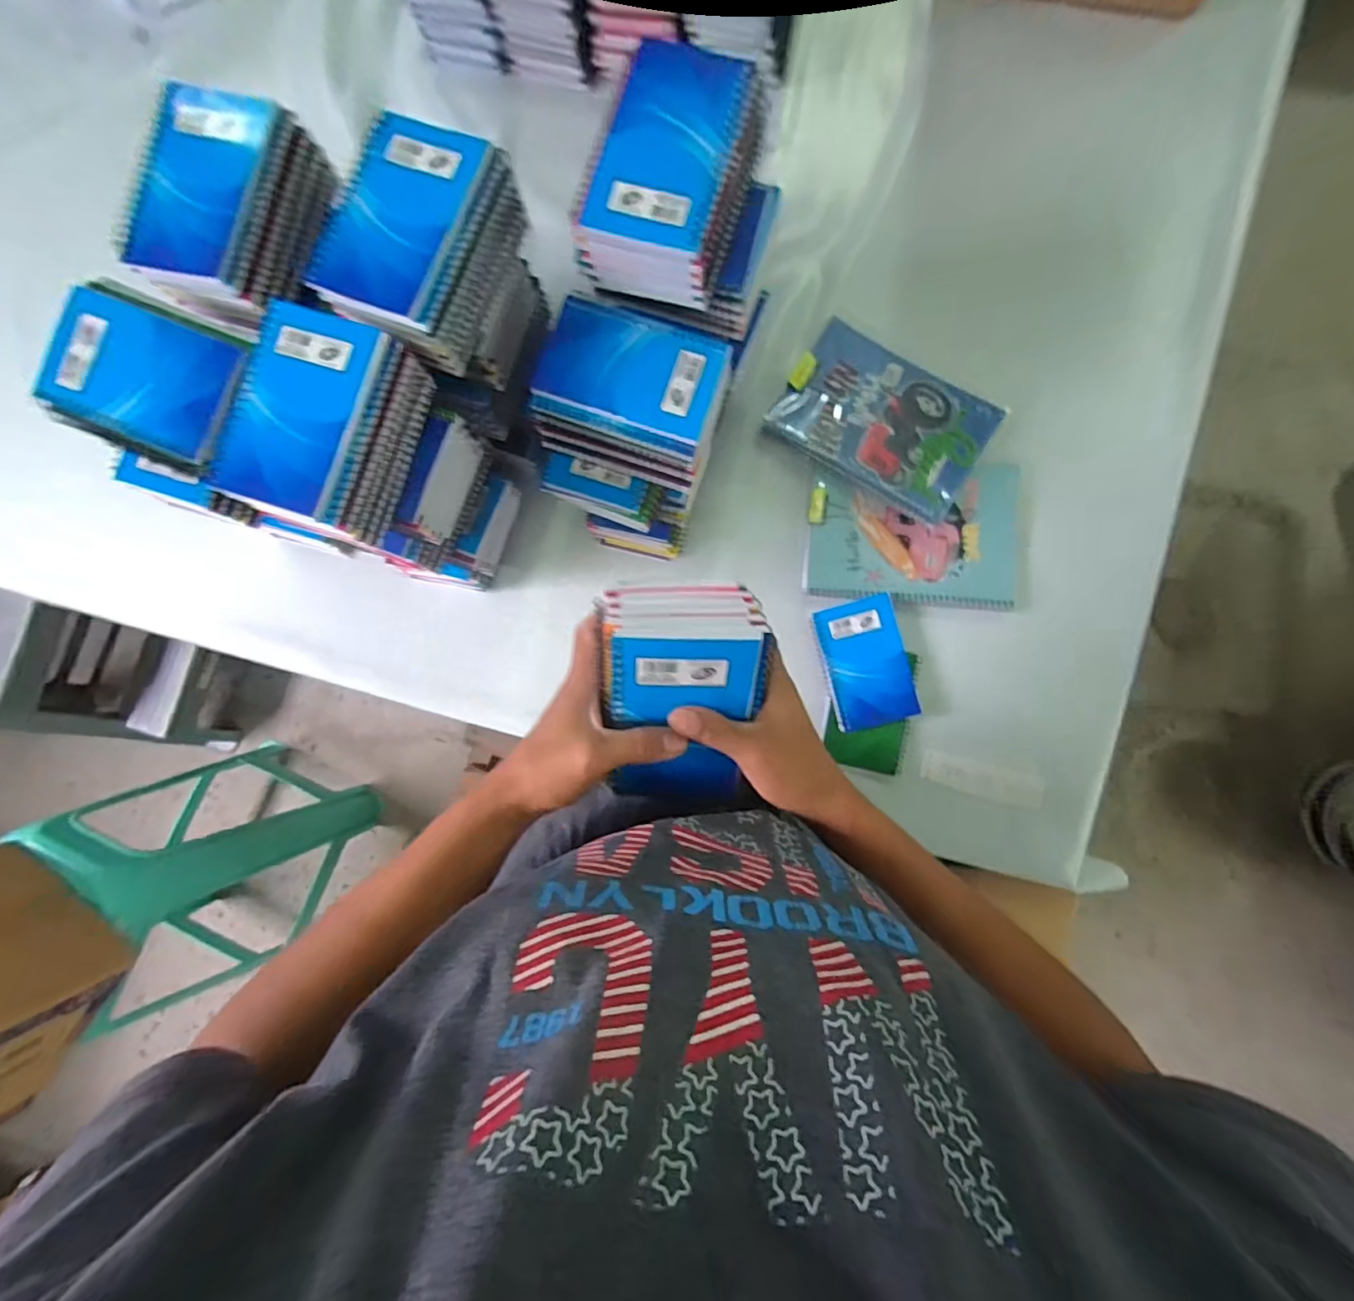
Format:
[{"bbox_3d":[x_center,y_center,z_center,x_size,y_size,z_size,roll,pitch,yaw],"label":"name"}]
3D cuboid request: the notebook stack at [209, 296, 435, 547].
[{"bbox_3d":[-0.240,-0.154,0.395,0.095,0.060,0.129,21,89,4],"label":"notebook stack"}]

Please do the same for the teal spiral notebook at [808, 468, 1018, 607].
[{"bbox_3d":[0.248,-0.120,0.607,0.215,0.011,0.138,2,88,4],"label":"teal spiral notebook"}]

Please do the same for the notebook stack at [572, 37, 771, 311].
[{"bbox_3d":[-0.004,-0.319,0.389,0.096,0.054,0.136,21,89,4],"label":"notebook stack"}]

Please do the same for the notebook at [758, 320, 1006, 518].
[{"bbox_3d":[0.221,-0.247,0.609,0.209,0.020,0.151,35,90,4],"label":"notebook"}]

